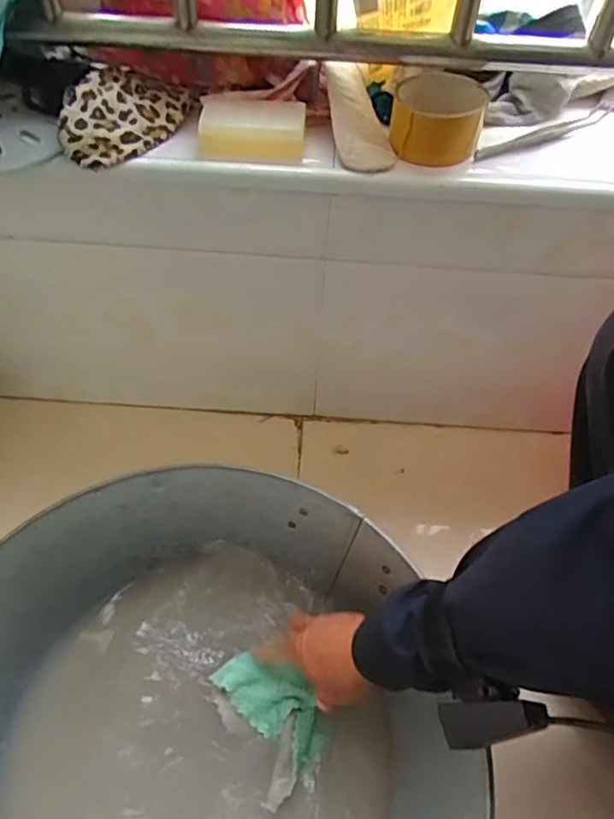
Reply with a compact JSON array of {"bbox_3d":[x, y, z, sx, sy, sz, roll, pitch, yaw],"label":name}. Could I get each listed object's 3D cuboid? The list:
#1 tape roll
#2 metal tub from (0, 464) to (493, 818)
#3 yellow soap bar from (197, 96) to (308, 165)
[{"bbox_3d":[0.126,-0.277,0.536,0.088,0.051,0.088,9,54,5],"label":"tape roll"},{"bbox_3d":[-0.117,0.285,0.508,0.426,0.149,0.457,26,58,16],"label":"metal tub"},{"bbox_3d":[-0.051,-0.269,0.537,0.097,0.032,0.056,5,54,2],"label":"yellow soap bar"}]

